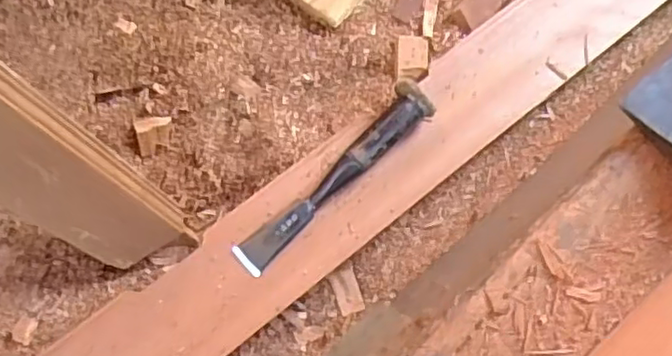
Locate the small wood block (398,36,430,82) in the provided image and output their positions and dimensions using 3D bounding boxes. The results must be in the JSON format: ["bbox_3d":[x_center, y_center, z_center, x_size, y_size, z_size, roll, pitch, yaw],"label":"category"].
[{"bbox_3d":[0.086,-0.132,0.722,0.035,0.016,0.050,5,91,-9],"label":"small wood block"}]

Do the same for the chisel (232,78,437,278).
[{"bbox_3d":[-0.002,-0.001,0.642,0.243,0.028,0.041,-43,97,-5],"label":"chisel"}]

